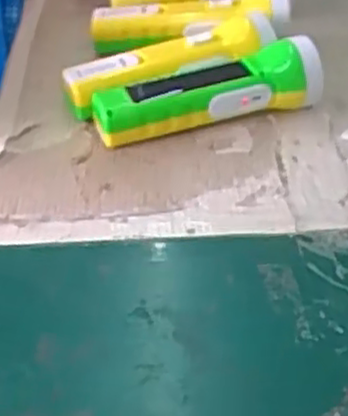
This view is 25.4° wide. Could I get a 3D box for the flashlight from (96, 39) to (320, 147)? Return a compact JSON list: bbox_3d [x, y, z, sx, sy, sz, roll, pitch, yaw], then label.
[{"bbox_3d":[0.029,-0.087,0.573,0.178,0.047,0.048,-14,40,-16],"label":"flashlight"}]

